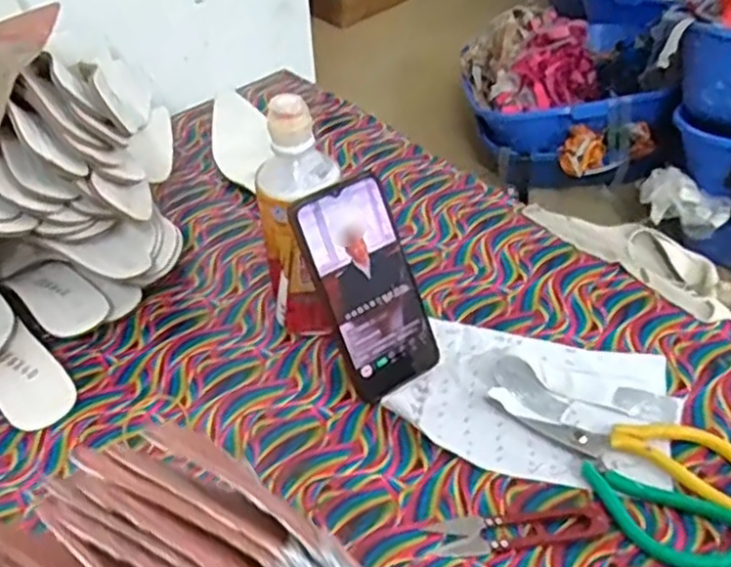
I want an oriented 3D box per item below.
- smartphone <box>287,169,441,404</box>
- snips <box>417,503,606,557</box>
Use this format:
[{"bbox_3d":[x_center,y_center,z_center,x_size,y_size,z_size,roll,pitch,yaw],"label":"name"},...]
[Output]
[{"bbox_3d":[0.002,0.003,0.533,0.073,0.158,0.012,-29,17,-25],"label":"smartphone"},{"bbox_3d":[0.100,0.158,0.463,0.113,0.006,0.025,-5,43,-2],"label":"snips"}]

